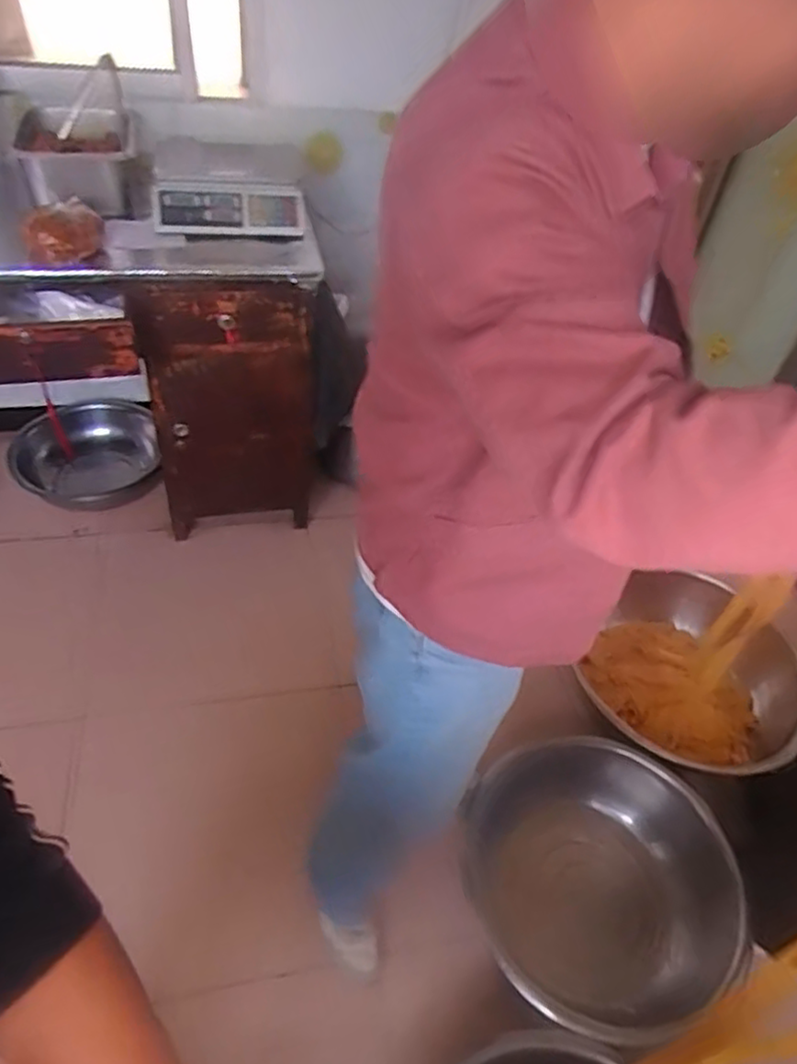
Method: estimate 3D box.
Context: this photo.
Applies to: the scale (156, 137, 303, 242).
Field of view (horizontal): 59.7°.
[{"bbox_3d":[-0.388,-0.817,1.616,0.321,0.127,0.346,-2,47,-9],"label":"scale"}]

